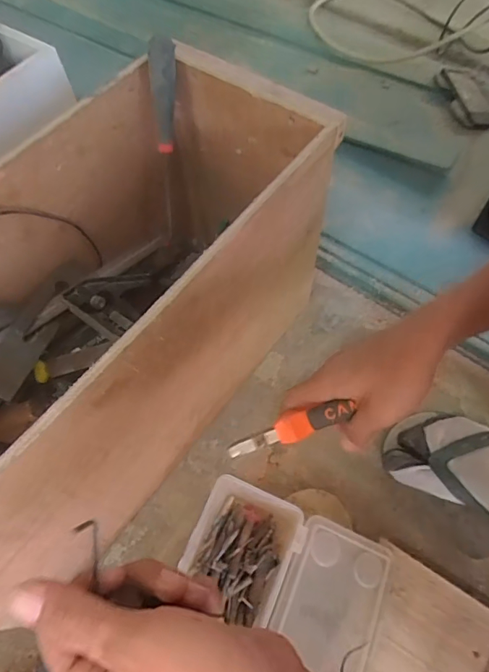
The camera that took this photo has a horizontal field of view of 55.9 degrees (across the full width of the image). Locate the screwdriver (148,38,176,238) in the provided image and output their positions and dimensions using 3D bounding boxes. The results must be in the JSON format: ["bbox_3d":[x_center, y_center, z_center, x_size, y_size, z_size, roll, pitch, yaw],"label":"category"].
[{"bbox_3d":[-0.087,-0.219,0.505,0.026,0.185,0.023,6,37,3],"label":"screwdriver"}]

